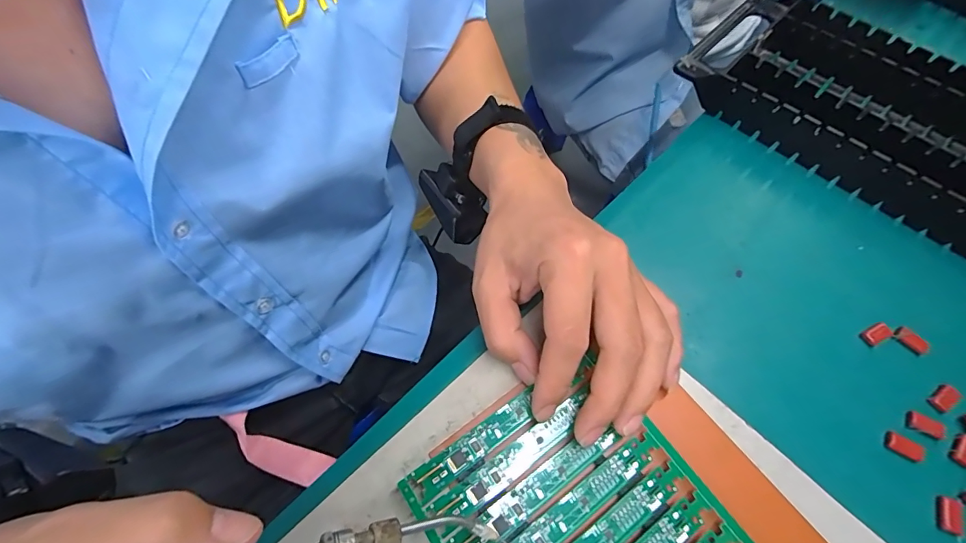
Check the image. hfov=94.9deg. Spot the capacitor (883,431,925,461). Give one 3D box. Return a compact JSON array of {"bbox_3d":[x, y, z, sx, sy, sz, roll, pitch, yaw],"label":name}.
[{"bbox_3d":[0.223,0.092,0.234,0.016,0.004,0.009,29,65,13],"label":"capacitor"}]

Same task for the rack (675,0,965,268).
[{"bbox_3d":[0.359,-0.066,0.303,0.442,0.038,0.157,38,68,17],"label":"rack"}]

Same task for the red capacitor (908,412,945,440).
[{"bbox_3d":[0.240,0.083,0.240,0.015,0.004,0.011,25,64,11],"label":"red capacitor"}]

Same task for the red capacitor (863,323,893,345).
[{"bbox_3d":[0.234,0.037,0.263,0.016,0.004,0.009,-22,65,-13],"label":"red capacitor"}]

